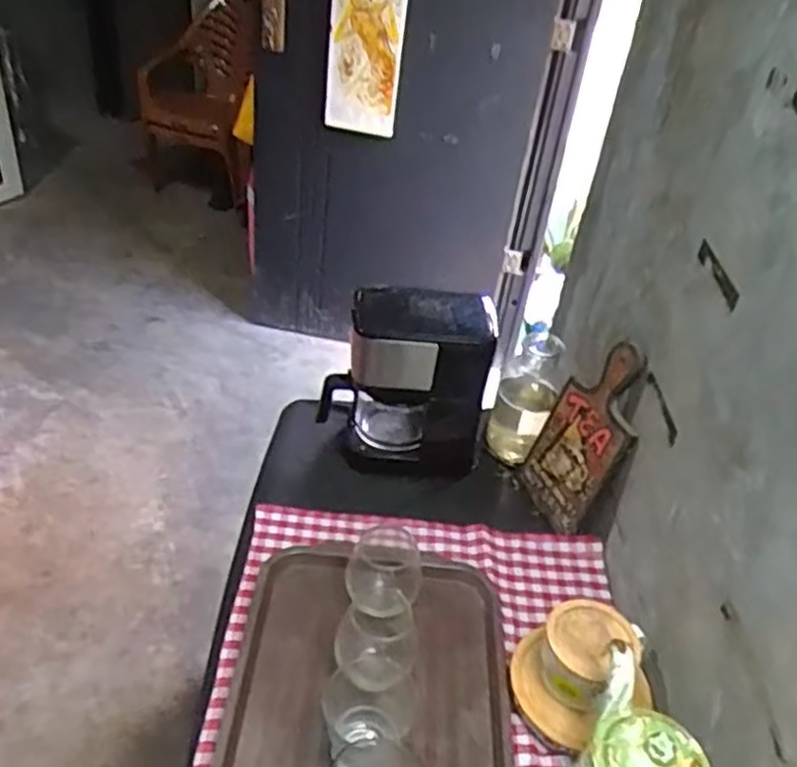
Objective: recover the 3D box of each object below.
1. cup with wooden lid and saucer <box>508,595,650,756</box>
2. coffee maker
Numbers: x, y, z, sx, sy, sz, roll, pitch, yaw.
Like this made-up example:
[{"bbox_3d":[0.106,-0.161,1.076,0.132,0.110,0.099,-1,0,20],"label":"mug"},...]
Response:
[{"bbox_3d":[0.195,0.320,0.808,0.127,0.111,0.130,5,37,-4],"label":"cup with wooden lid and saucer"},{"bbox_3d":[0.011,-0.003,1.084,0.230,0.245,0.143,5,37,-4],"label":"coffee maker"}]

